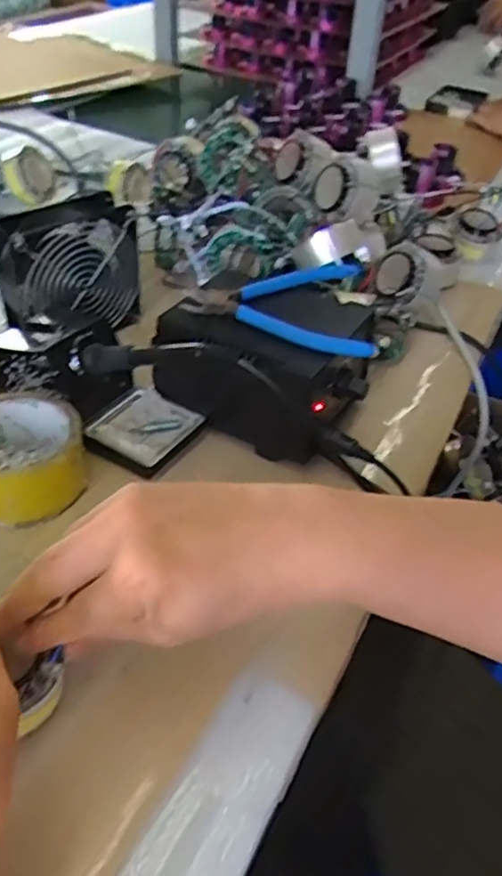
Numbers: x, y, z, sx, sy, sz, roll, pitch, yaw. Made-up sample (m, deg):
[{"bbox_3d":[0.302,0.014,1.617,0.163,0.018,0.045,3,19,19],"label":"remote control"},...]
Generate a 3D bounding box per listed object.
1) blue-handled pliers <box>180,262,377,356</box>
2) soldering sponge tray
[{"bbox_3d":[0.020,-0.105,0.497,0.137,0.013,0.131,2,43,-2],"label":"blue-handled pliers"},{"bbox_3d":[-0.082,-0.007,0.494,0.069,0.016,0.071,21,46,18],"label":"soldering sponge tray"}]

